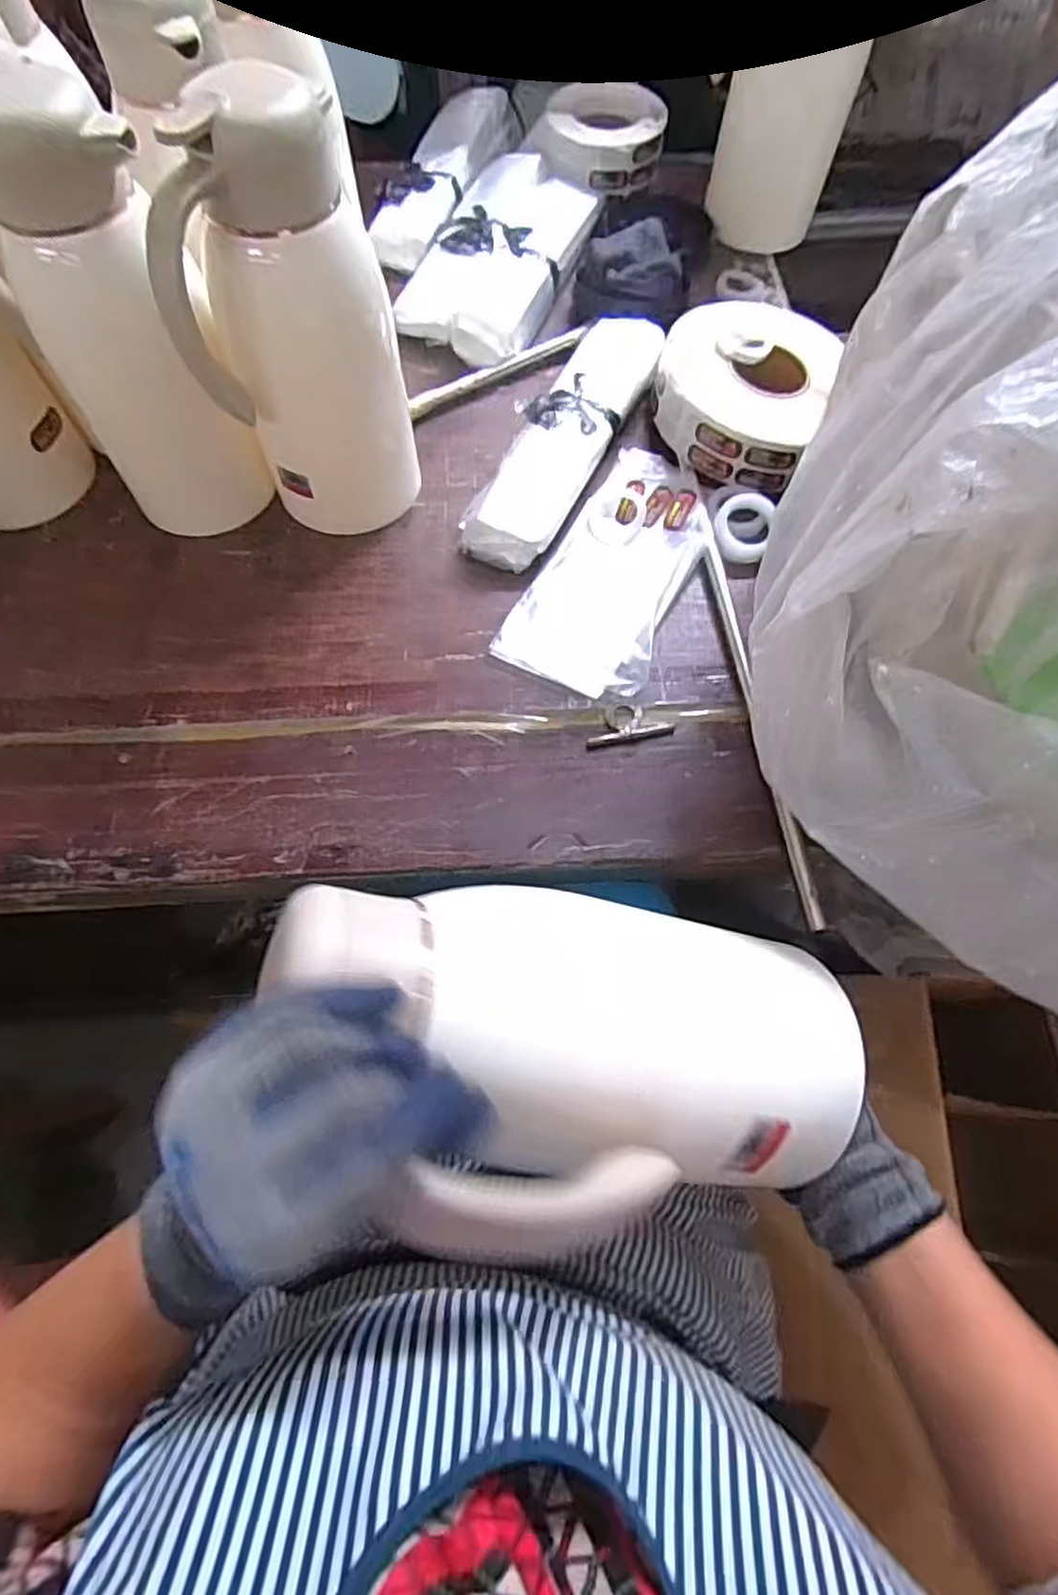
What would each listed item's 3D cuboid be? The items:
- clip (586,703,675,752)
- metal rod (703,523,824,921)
[{"bbox_3d":[0.079,-0.060,0.548,0.071,0.007,0.034,-11,67,-5],"label":"clip"},{"bbox_3d":[0.182,-0.076,0.551,0.014,0.009,0.363,-6,67,-3],"label":"metal rod"}]

